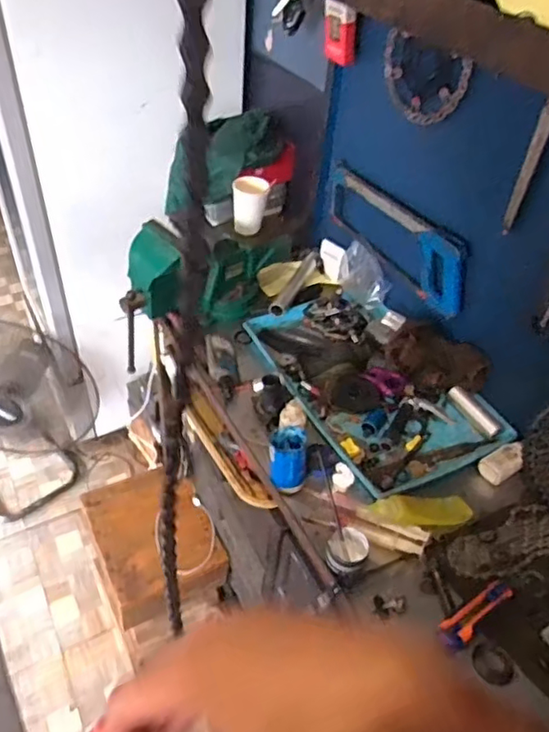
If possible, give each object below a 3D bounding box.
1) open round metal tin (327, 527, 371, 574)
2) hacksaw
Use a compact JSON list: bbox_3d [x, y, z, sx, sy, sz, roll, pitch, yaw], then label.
[{"bbox_3d":[0.099,0.252,0.781,0.052,0.035,0.056,4,43,-4],"label":"open round metal tin"},{"bbox_3d":[0.219,-0.248,1.083,0.023,0.140,0.391,-19,49,-25],"label":"hacksaw"}]

